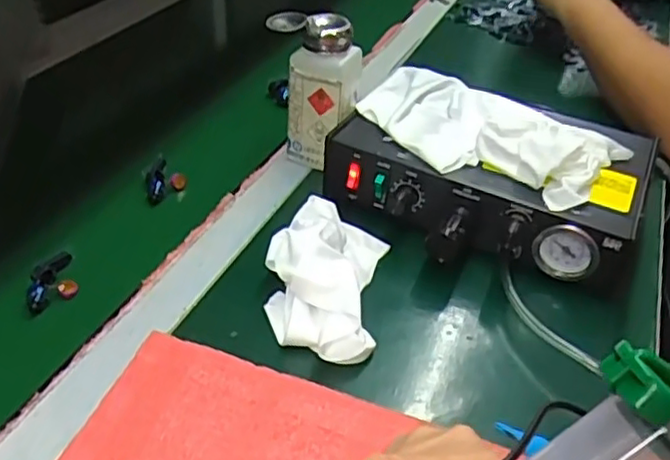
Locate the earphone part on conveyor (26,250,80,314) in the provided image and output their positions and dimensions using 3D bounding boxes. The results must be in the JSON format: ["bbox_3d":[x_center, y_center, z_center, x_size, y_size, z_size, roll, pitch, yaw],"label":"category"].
[{"bbox_3d":[-0.194,0.034,0.446,0.031,0.014,0.046,-12,41,-20],"label":"earphone part on conveyor"}]

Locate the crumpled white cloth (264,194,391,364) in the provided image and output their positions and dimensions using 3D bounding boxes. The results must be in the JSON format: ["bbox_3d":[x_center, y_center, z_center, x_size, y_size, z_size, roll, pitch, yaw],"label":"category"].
[{"bbox_3d":[-0.005,0.028,0.444,0.080,0.041,0.132,5,38,0],"label":"crumpled white cloth"}]

